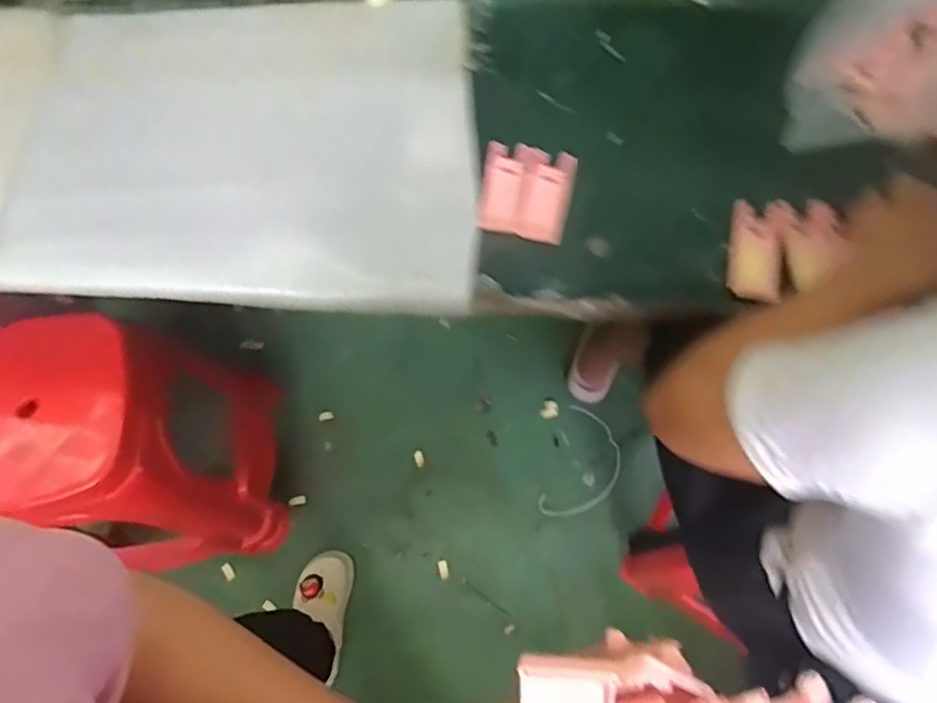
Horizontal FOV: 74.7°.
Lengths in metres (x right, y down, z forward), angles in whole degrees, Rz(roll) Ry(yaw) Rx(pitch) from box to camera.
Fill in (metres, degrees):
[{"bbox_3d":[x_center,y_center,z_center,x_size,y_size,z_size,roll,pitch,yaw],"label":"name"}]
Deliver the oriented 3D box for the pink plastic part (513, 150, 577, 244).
[{"bbox_3d":[0.081,-0.161,0.635,0.050,0.007,0.102,13,70,8],"label":"pink plastic part"}]

